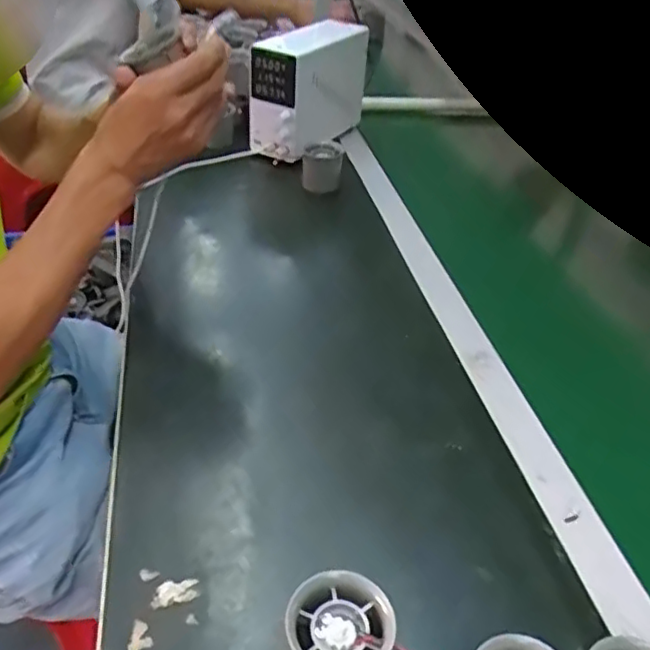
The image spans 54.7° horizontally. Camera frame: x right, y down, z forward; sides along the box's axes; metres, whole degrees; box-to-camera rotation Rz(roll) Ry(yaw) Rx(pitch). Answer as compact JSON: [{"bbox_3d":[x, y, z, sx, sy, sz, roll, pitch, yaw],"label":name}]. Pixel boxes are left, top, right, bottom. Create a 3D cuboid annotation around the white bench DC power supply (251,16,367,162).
[{"bbox_3d":[-0.022,-0.344,0.906,0.087,0.143,0.198,24,41,23],"label":"white bench DC power supply"}]

